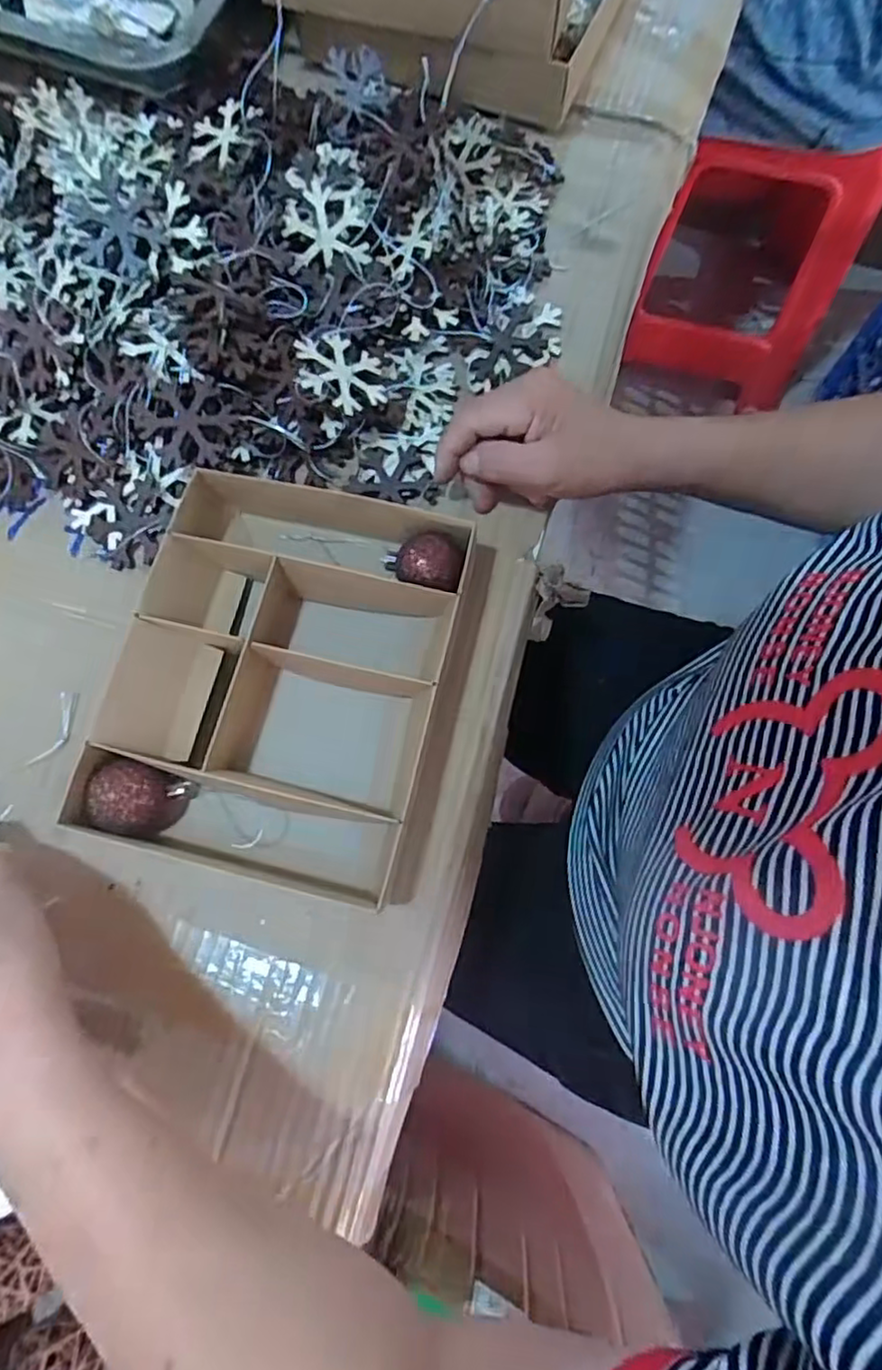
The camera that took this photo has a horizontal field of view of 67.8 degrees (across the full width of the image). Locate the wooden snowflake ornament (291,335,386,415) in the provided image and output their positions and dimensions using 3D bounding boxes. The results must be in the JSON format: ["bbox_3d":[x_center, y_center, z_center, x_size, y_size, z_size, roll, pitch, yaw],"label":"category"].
[{"bbox_3d":[-0.058,-0.182,0.384,0.052,0.006,0.051,8,70,-23],"label":"wooden snowflake ornament"}]

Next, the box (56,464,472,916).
[{"bbox_3d":[-0.084,-0.006,0.353,0.159,0.039,0.204,14,75,5],"label":"box"}]

